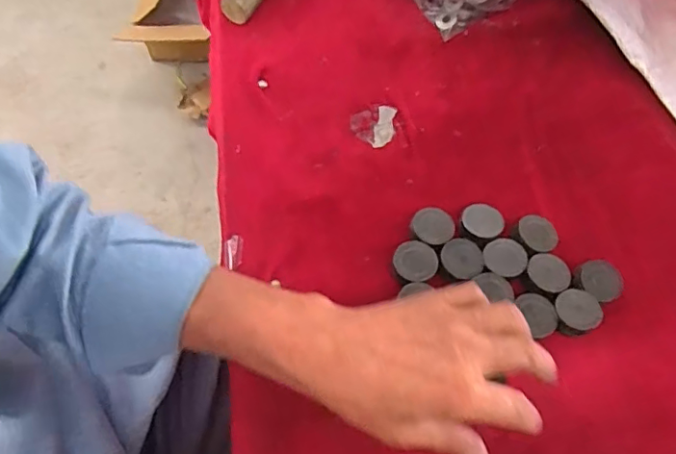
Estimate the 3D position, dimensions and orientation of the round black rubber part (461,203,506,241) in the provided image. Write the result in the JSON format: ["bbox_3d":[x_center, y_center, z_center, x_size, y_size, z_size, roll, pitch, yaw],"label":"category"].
[{"bbox_3d":[0.114,-0.002,0.434,0.032,0.013,0.033,1,62,-3],"label":"round black rubber part"}]

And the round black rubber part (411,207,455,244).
[{"bbox_3d":[0.076,0.000,0.429,0.033,0.010,0.033,1,62,-3],"label":"round black rubber part"}]

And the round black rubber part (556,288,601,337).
[{"bbox_3d":[0.177,0.064,0.405,0.032,0.015,0.032,1,62,-3],"label":"round black rubber part"}]

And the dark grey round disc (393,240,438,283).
[{"bbox_3d":[0.059,0.028,0.414,0.032,0.014,0.033,-20,61,5],"label":"dark grey round disc"}]

